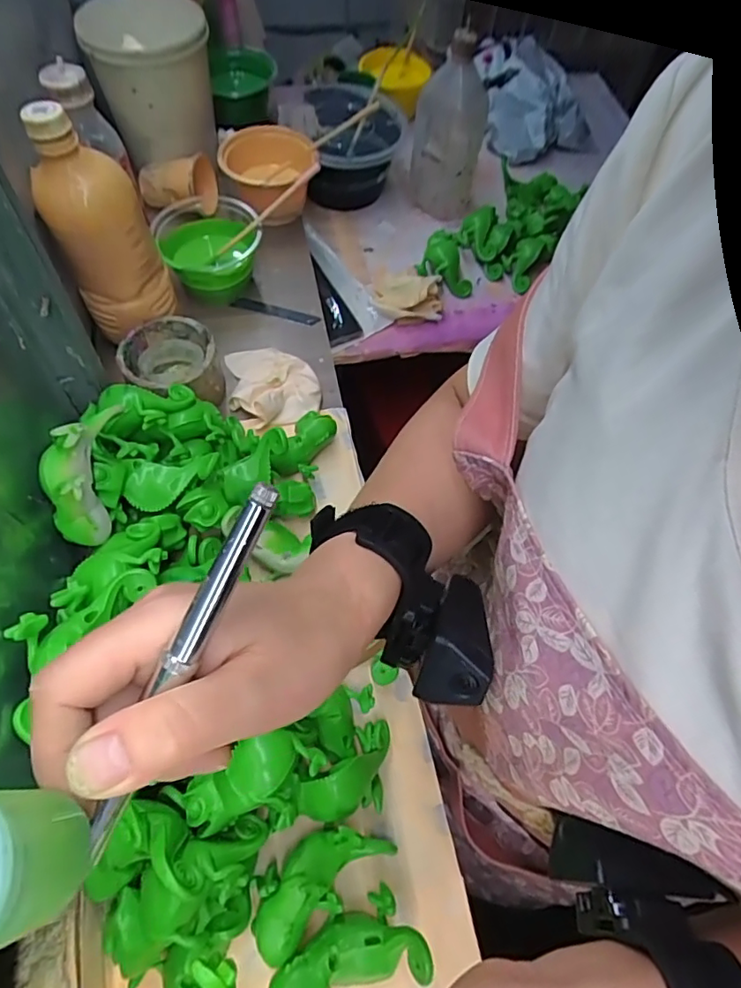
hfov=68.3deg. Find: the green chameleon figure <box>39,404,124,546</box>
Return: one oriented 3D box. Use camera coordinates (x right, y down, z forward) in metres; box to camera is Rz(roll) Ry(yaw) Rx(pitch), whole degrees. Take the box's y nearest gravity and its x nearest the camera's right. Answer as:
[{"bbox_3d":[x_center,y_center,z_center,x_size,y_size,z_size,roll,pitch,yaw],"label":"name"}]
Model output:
[{"bbox_3d":[-0.202,-0.010,0.374,0.036,0.050,0.092,4,105,-2],"label":"green chameleon figure"}]

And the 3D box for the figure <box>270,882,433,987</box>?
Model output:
[{"bbox_3d":[-0.015,0.290,0.337,0.091,0.054,0.045,-27,67,-17],"label":"figure"}]

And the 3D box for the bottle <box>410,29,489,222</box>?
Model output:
[{"bbox_3d":[0.107,-0.487,0.739,0.093,0.206,0.087,9,62,1],"label":"bottle"}]

